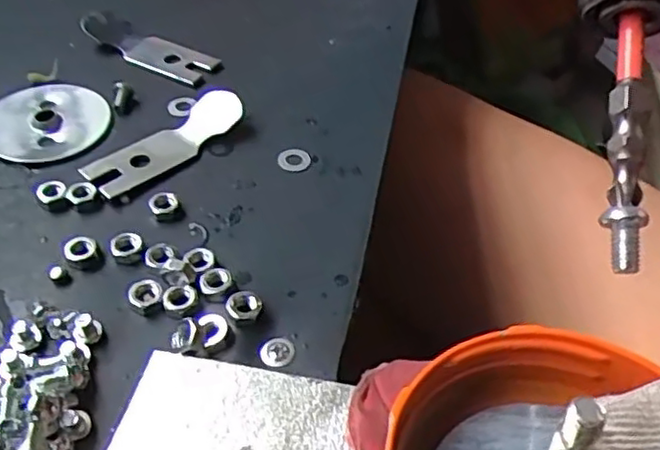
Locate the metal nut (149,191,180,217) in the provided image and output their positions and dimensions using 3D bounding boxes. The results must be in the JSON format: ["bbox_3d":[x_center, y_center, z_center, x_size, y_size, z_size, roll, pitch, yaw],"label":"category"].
[{"bbox_3d":[-0.056,-0.007,0.227,0.009,0.004,0.009,1,48,-1],"label":"metal nut"}]

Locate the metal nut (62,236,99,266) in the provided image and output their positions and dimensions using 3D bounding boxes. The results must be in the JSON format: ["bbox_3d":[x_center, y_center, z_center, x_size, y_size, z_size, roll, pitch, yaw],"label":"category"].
[{"bbox_3d":[-0.078,0.009,0.211,0.010,0.005,0.011,-13,50,-14],"label":"metal nut"}]

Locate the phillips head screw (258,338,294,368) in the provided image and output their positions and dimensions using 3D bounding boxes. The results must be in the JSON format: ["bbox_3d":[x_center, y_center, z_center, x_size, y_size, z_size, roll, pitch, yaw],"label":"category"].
[{"bbox_3d":[-0.015,0.035,0.191,0.010,0.004,0.009,-13,50,-14],"label":"phillips head screw"}]

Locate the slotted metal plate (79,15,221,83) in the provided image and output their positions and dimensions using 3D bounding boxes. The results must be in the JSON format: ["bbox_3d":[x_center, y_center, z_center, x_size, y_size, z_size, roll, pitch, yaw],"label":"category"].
[{"bbox_3d":[-0.079,-0.078,0.292,0.061,0.007,0.019,23,51,17],"label":"slotted metal plate"}]

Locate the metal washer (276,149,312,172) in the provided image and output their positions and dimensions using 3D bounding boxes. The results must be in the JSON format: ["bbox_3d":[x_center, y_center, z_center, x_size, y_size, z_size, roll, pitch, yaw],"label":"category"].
[{"bbox_3d":[-0.013,-0.024,0.249,0.012,0.004,0.011,3,57,-5],"label":"metal washer"}]

